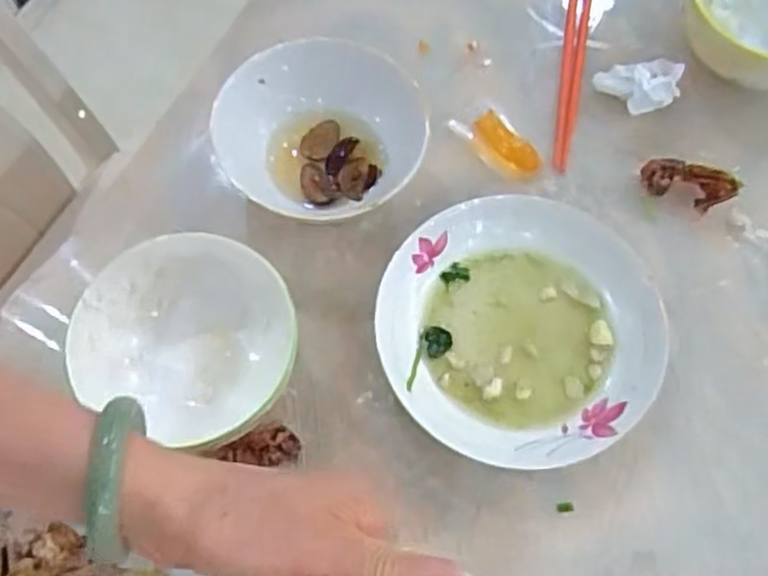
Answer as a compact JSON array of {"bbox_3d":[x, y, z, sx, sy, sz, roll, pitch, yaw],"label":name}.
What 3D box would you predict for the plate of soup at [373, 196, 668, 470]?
[{"bbox_3d":[0.083,0.026,0.477,0.170,0.033,0.160,-1,67,2],"label":"plate of soup"}]

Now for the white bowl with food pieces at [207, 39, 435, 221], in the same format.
[{"bbox_3d":[-0.042,-0.100,0.514,0.129,0.060,0.117,28,70,13],"label":"white bowl with food pieces"}]

